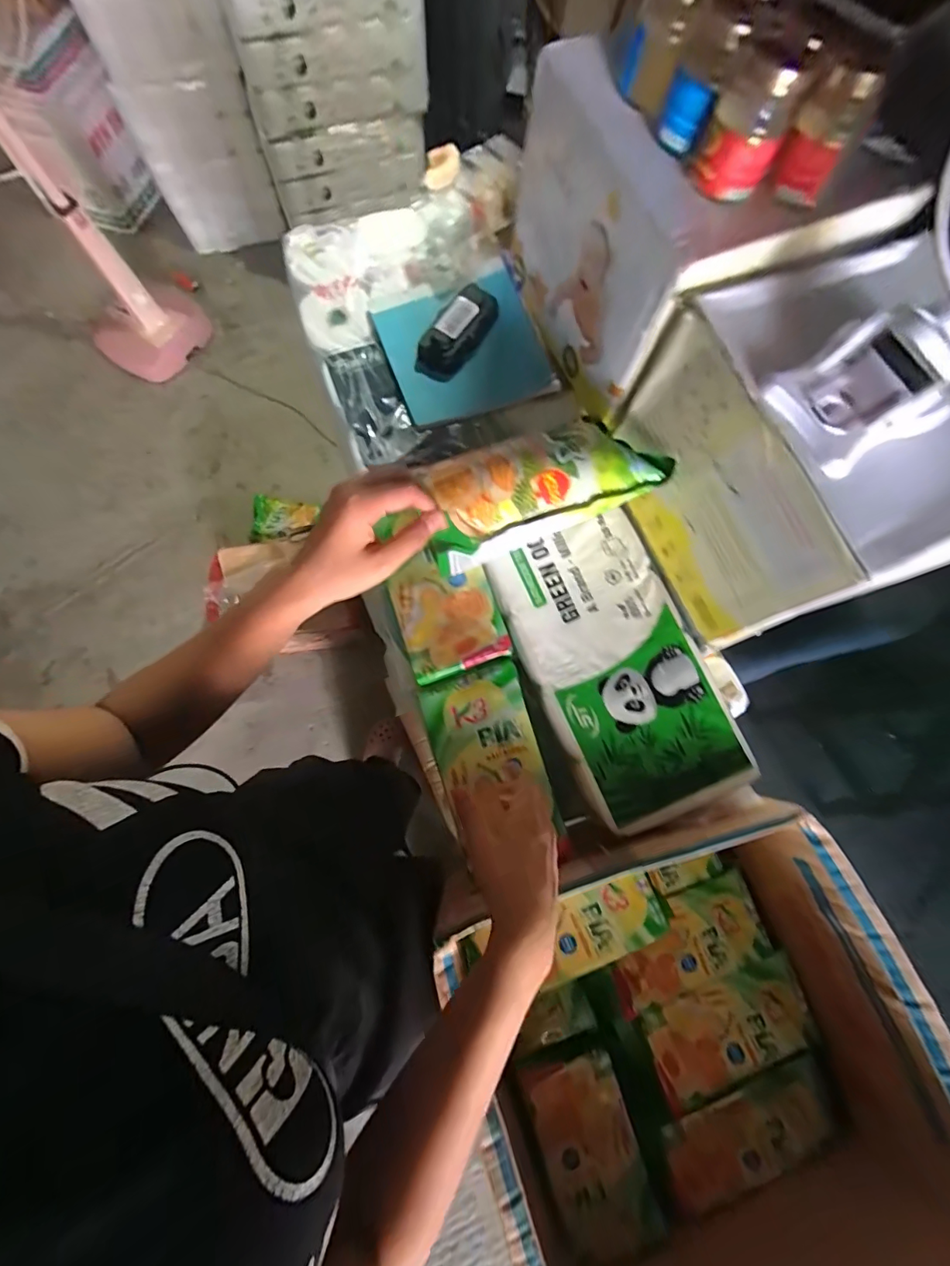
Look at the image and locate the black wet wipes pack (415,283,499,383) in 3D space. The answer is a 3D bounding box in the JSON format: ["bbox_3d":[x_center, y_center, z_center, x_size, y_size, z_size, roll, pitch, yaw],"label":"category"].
[{"bbox_3d":[-0.018,-0.340,0.517,0.046,0.031,0.116,33,78,7],"label":"black wet wipes pack"}]

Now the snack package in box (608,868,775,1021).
[{"bbox_3d":[0.262,0.381,0.567,0.204,0.034,0.101,-22,77,-6],"label":"snack package in box"}]

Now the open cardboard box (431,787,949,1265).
[{"bbox_3d":[0.216,0.422,0.471,0.404,0.206,0.426,-21,77,-6],"label":"open cardboard box"}]

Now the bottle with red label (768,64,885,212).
[{"bbox_3d":[0.244,-0.349,0.325,0.043,0.060,0.031,28,77,6],"label":"bottle with red label"}]

